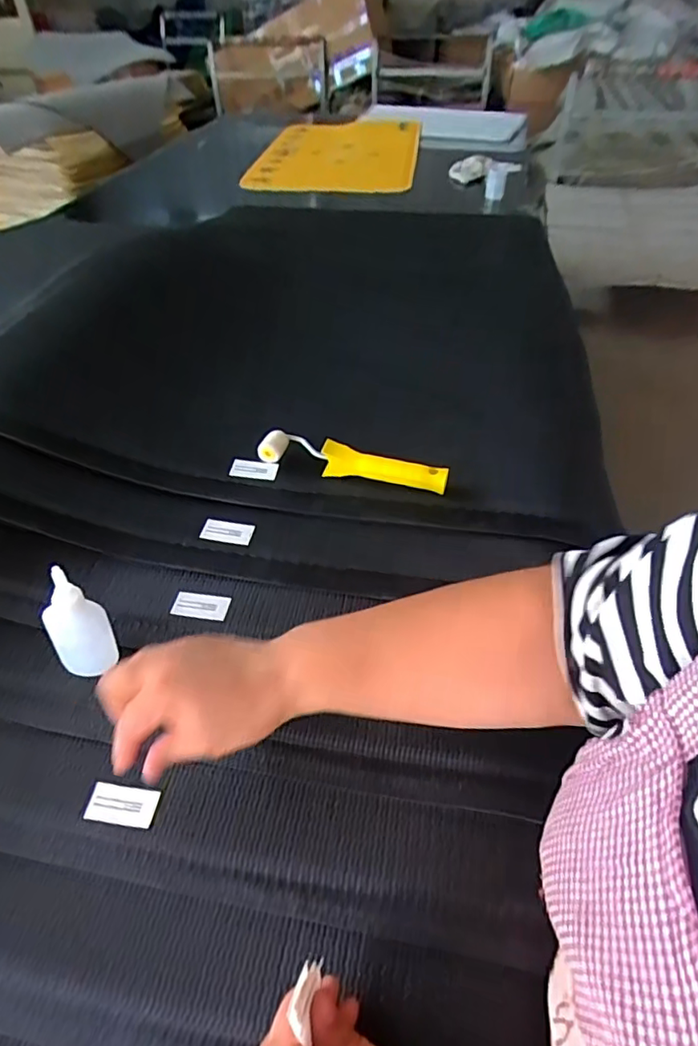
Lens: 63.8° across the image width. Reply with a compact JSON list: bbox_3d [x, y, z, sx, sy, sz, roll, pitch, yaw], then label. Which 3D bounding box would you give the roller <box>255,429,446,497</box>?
[{"bbox_3d":[0.004,-0.065,0.601,0.201,0.043,0.031,12,48,12],"label":"roller"}]

